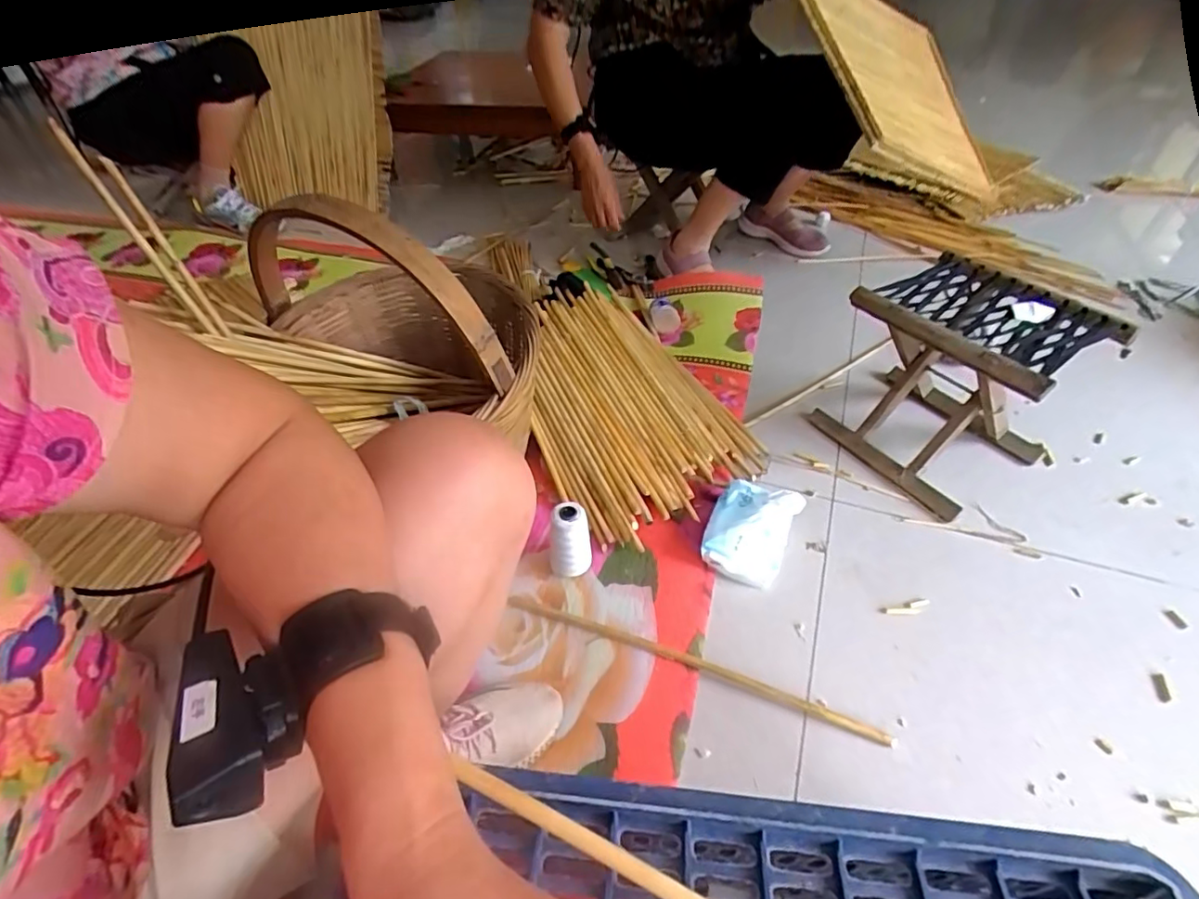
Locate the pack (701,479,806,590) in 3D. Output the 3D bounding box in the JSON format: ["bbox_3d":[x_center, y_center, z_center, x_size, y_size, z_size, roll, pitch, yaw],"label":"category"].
[{"bbox_3d":[0.208,0.114,0.801,0.111,0.064,0.136,18,49,19],"label":"pack"}]

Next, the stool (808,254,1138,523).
[{"bbox_3d":[0.538,-0.107,0.875,0.242,0.262,0.261,-26,50,-22],"label":"stool"}]

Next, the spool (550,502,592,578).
[{"bbox_3d":[-0.040,0.124,0.761,0.054,0.116,0.048,-8,45,-6],"label":"spool"}]

